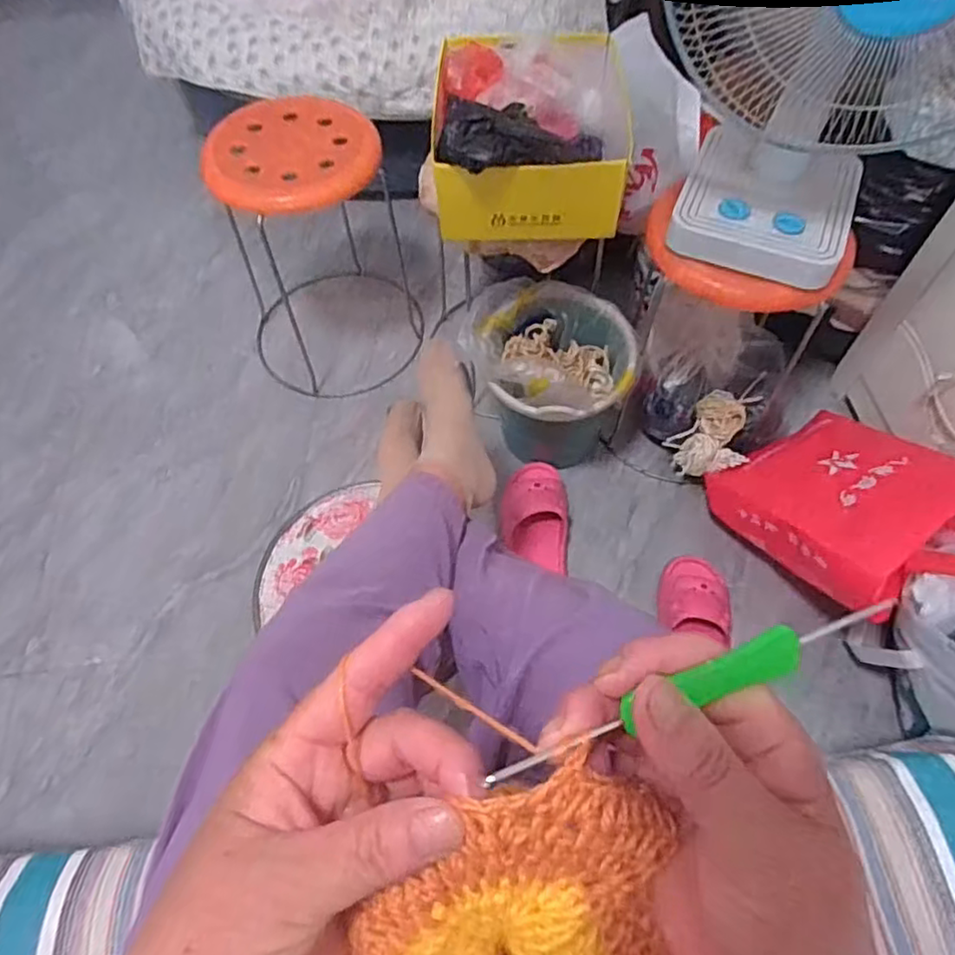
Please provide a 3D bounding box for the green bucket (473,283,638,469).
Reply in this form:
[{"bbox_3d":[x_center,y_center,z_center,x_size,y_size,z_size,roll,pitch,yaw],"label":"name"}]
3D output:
[{"bbox_3d":[0.135,-0.146,1.138,0.239,0.273,0.251,-1,61,1],"label":"green bucket"}]

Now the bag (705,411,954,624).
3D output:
[{"bbox_3d":[0.589,0.059,0.976,0.294,0.128,0.420,-35,37,-7],"label":"bag"}]

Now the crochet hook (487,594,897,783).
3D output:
[{"bbox_3d":[0.072,0.065,0.204,0.147,0.010,0.011,-17,57,-16],"label":"crochet hook"}]

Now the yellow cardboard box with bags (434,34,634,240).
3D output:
[{"bbox_3d":[0.076,-0.503,0.935,0.260,0.144,0.368,1,57,5],"label":"yellow cardboard box with bags"}]

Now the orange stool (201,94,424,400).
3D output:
[{"bbox_3d":[-0.307,-0.444,1.250,0.340,0.433,0.362,-16,62,-8],"label":"orange stool"}]

